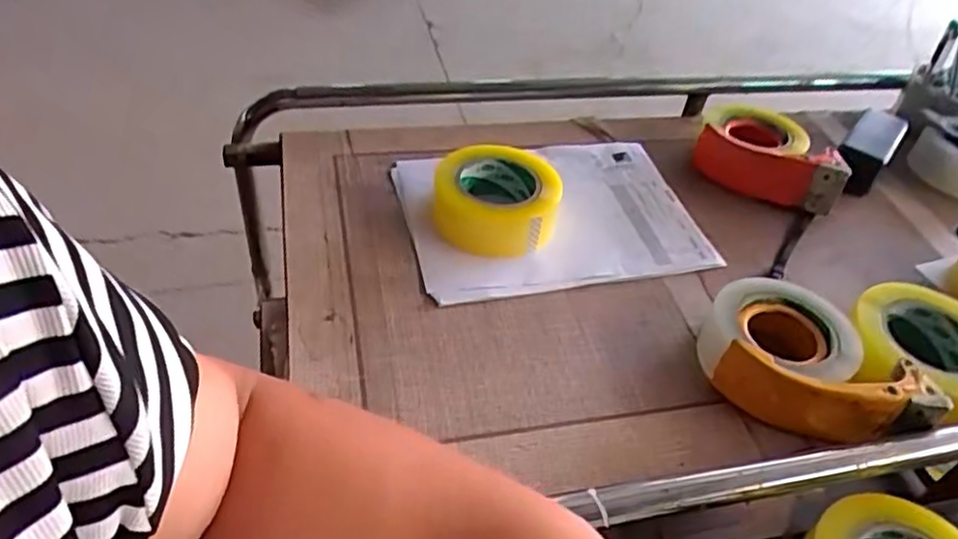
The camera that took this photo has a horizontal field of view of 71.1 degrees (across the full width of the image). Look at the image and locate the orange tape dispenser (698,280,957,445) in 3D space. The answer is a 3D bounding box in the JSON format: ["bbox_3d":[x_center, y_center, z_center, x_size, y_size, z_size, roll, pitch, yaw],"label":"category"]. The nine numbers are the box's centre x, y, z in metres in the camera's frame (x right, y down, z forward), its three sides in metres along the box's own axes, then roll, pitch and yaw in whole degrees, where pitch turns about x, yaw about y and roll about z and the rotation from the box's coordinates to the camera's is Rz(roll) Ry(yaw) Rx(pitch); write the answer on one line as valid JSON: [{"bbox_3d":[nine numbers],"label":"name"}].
[{"bbox_3d":[0.273,0.074,0.548,0.171,0.054,0.120,19,45,13],"label":"orange tape dispenser"}]

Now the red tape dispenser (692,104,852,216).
[{"bbox_3d":[0.344,-0.139,0.787,0.165,0.058,0.126,26,47,19],"label":"red tape dispenser"}]

